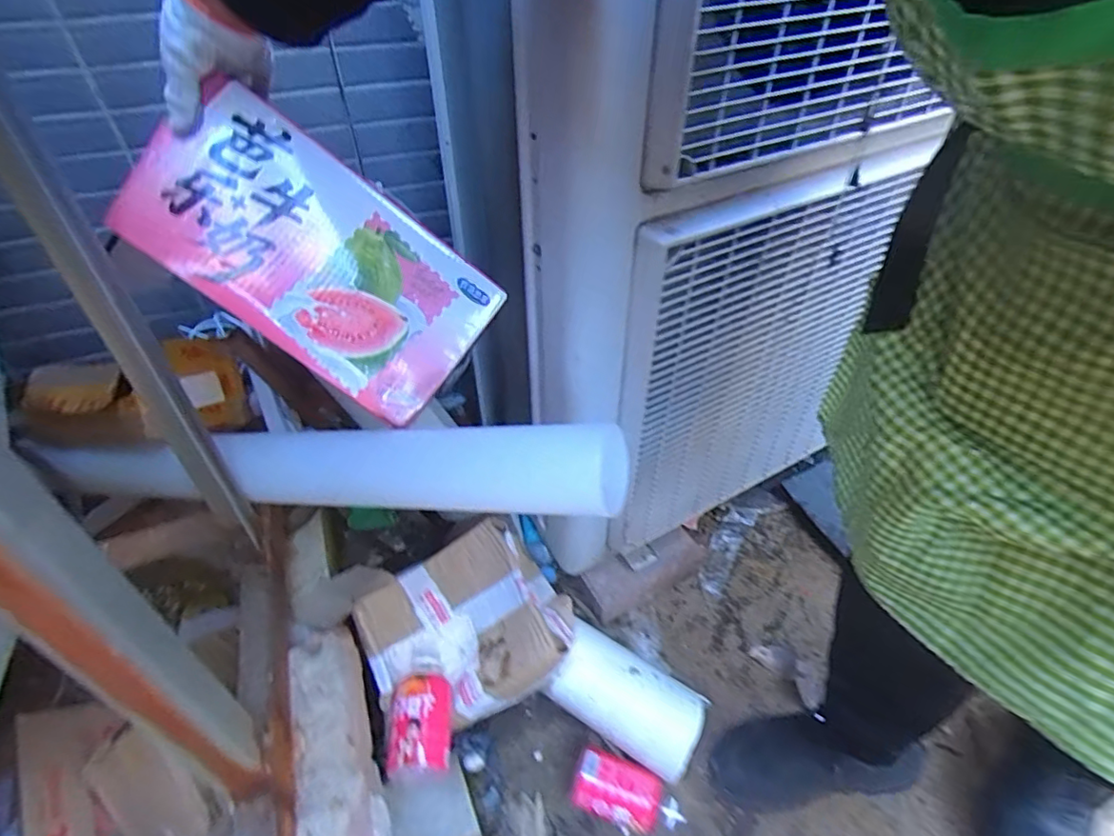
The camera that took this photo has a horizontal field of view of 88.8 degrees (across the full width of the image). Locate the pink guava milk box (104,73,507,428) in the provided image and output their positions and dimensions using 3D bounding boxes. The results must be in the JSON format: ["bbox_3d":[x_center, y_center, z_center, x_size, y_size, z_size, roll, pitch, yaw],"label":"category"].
[{"bbox_3d":[-0.230,-0.154,0.555,0.179,0.324,0.028,-54,16,-7],"label":"pink guava milk box"}]

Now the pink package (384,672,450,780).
[{"bbox_3d":[-0.158,0.358,0.654,0.073,0.078,0.100,-4,42,-3],"label":"pink package"}]

